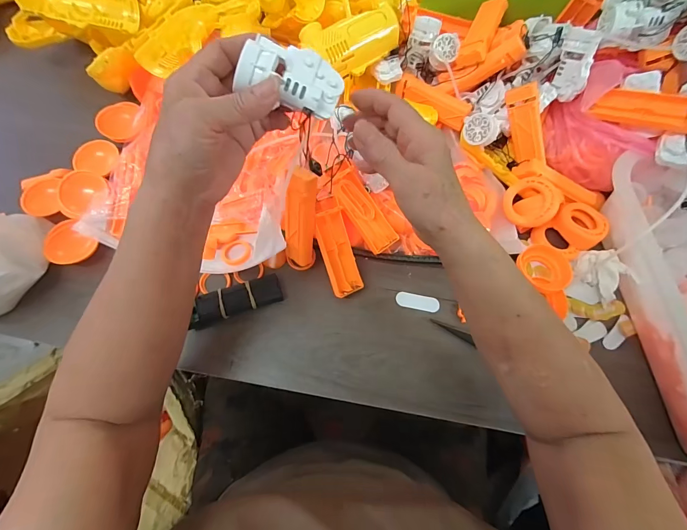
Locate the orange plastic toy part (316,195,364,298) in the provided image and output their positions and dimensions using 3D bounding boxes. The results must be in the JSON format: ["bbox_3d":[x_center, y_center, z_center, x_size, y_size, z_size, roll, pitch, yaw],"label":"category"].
[{"bbox_3d":[-0.008,-0.019,0.376,0.036,0.016,0.108,-16,101,-7],"label":"orange plastic toy part"}]

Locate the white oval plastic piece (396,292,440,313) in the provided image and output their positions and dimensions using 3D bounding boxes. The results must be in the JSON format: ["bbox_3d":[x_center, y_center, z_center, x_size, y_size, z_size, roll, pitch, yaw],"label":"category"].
[{"bbox_3d":[0.089,0.044,0.401,0.051,0.004,0.019,11,72,2],"label":"white oval plastic piece"}]

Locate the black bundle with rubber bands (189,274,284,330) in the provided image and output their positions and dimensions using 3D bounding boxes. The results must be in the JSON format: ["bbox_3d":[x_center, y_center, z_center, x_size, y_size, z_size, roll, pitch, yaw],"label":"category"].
[{"bbox_3d":[-0.122,0.040,0.378,0.101,0.025,0.032,-19,73,-8],"label":"black bundle with rubber bands"}]

